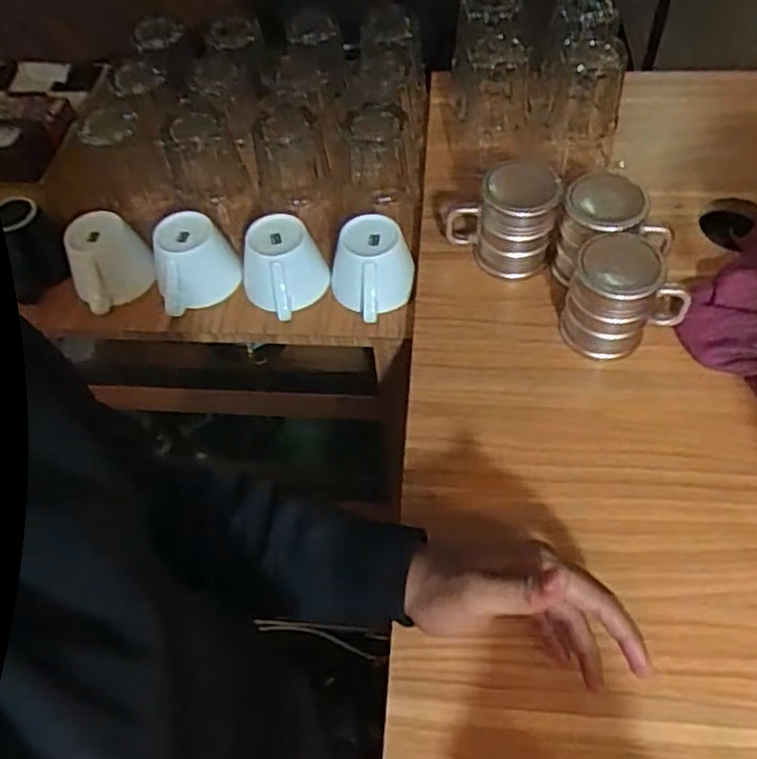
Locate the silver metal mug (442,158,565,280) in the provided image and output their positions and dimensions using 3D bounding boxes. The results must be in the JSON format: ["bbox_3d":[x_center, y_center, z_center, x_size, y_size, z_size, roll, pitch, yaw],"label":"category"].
[{"bbox_3d":[0.114,-0.148,0.658,0.084,0.100,0.075,-23,58,-11],"label":"silver metal mug"}]

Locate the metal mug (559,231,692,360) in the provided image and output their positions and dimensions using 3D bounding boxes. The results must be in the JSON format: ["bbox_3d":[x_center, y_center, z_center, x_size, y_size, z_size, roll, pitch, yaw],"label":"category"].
[{"bbox_3d":[0.208,-0.076,0.611,0.091,0.094,0.077,-25,58,-13],"label":"metal mug"}]

